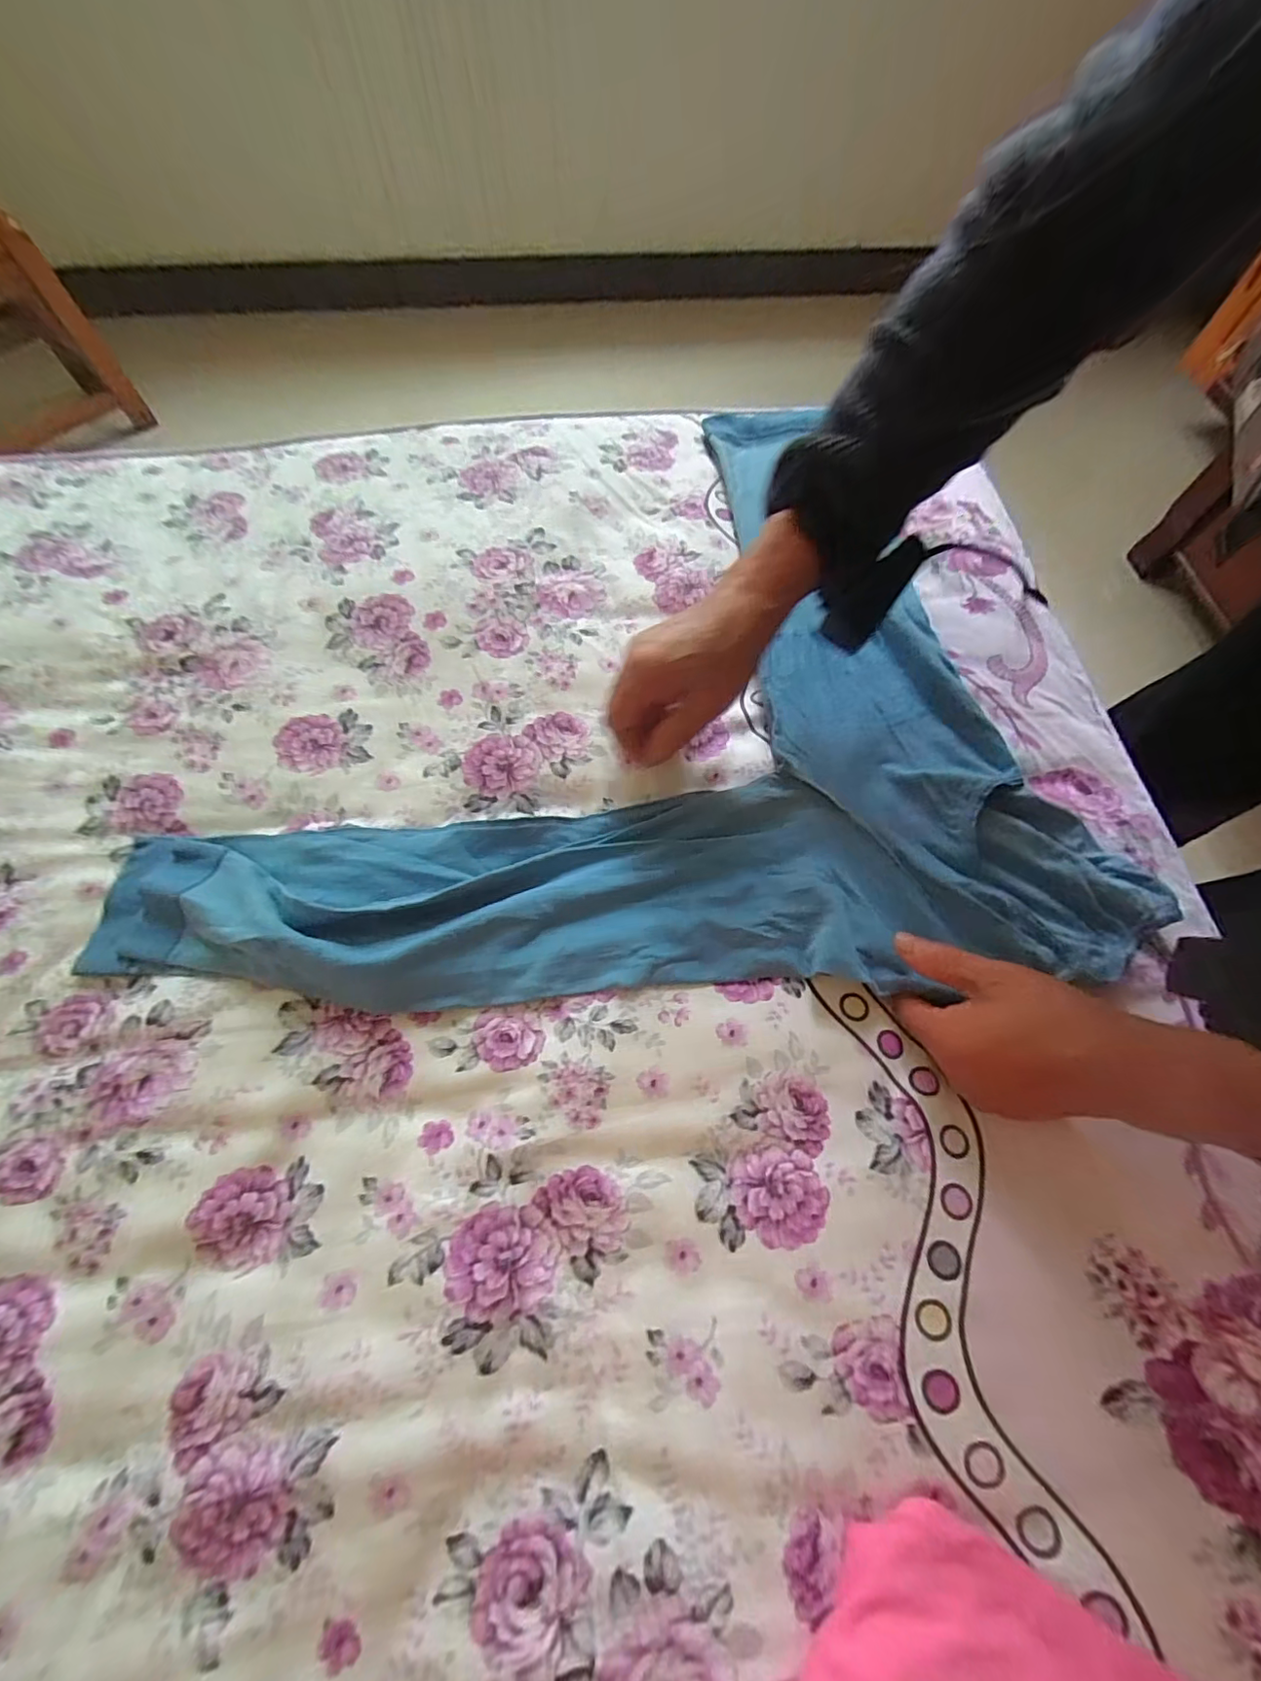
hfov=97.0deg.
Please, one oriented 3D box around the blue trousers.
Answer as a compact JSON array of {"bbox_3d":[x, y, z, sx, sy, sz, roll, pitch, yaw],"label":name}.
[{"bbox_3d":[-0.012,-0.144,0.422,0.620,0.027,0.505,-2,66,-1],"label":"blue trousers"}]

